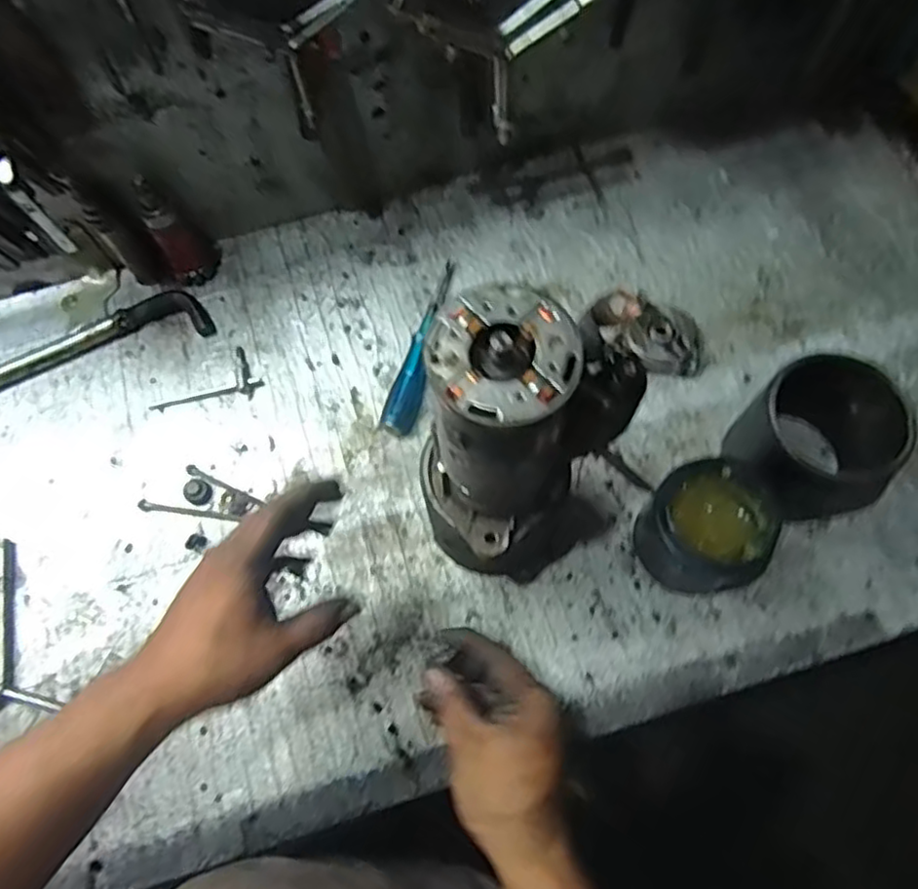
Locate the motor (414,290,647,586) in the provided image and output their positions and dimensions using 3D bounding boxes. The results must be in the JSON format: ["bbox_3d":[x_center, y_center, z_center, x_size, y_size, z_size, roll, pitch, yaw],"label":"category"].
[{"bbox_3d":[0.031,0.000,0.402,0.107,0.180,0.102,18,71,9],"label":"motor"}]

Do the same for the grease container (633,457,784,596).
[{"bbox_3d":[0.203,0.069,0.544,0.098,0.097,0.094,-1,69,3],"label":"grease container"}]

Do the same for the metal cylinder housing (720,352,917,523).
[{"bbox_3d":[0.296,0.001,0.560,0.134,0.111,0.124,-1,69,3],"label":"metal cylinder housing"}]

